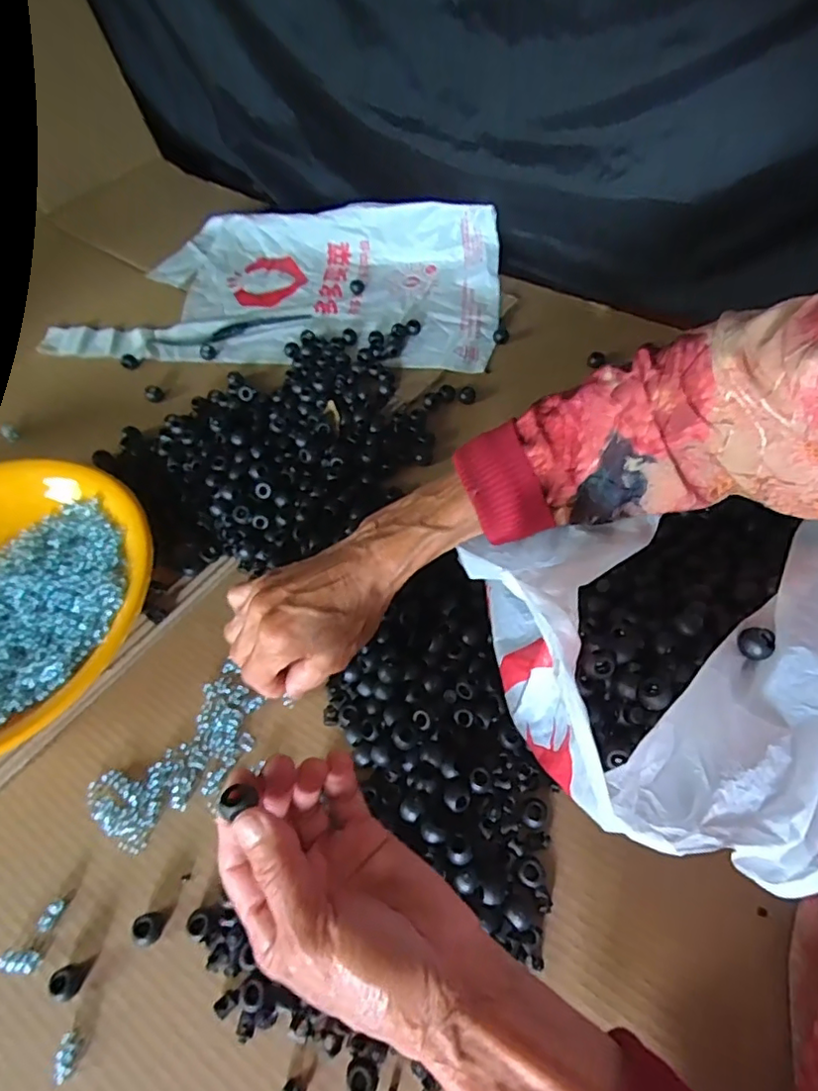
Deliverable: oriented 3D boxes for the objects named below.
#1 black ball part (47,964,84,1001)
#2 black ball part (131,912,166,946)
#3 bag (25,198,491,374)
[{"bbox_3d":[-0.177,0.225,0.295,0.011,0.012,0.014,-9,56,-3],"label":"black ball part"},{"bbox_3d":[-0.140,0.204,0.306,0.014,0.015,0.015,2,56,5],"label":"black ball part"},{"bbox_3d":[-0.135,-0.289,0.614,0.461,0.047,0.244,6,57,7],"label":"bag"}]

